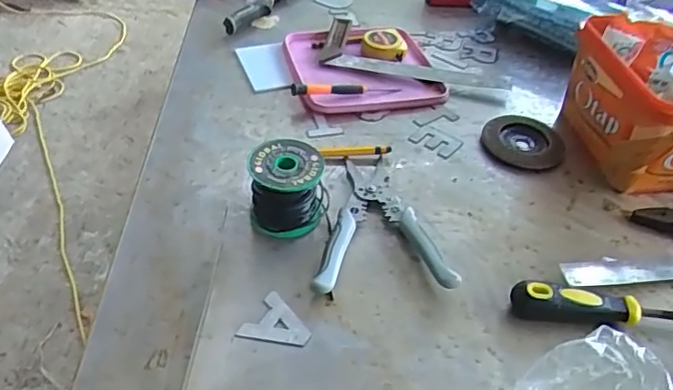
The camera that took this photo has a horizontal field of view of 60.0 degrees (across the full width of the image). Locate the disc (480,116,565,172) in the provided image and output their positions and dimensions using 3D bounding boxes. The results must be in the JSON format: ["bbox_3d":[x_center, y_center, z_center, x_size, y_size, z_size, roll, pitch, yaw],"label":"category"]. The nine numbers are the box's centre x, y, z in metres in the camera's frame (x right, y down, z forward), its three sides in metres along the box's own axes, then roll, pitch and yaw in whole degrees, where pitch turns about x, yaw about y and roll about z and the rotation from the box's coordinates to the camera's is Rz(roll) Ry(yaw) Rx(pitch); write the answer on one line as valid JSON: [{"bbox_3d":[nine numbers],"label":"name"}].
[{"bbox_3d":[0.222,-0.063,0.694,0.095,0.012,0.095,3,43,-3],"label":"disc"}]

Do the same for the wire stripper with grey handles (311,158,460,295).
[{"bbox_3d":[0.037,0.020,0.576,0.124,0.029,0.181,0,43,-6],"label":"wire stripper with grey handles"}]

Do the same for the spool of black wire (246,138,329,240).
[{"bbox_3d":[-0.046,-0.006,0.564,0.074,0.073,0.065,11,43,6],"label":"spool of black wire"}]

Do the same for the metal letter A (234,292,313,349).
[{"bbox_3d":[-0.047,0.109,0.486,0.053,0.004,0.049,24,46,19],"label":"metal letter A"}]

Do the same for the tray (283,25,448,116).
[{"bbox_3d":[0.035,-0.172,0.778,0.196,0.035,0.185,-8,44,-14],"label":"tray"}]

